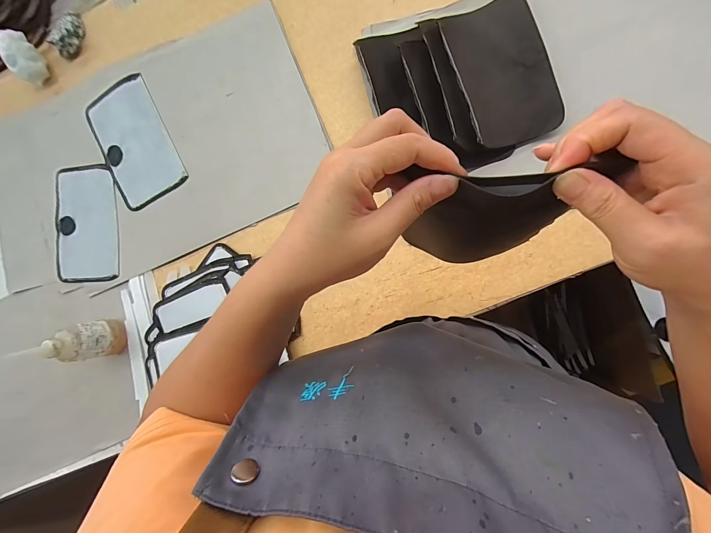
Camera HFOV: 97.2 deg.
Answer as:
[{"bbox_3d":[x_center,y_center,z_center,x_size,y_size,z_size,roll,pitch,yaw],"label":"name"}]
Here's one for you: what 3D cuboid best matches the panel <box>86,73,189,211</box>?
[{"bbox_3d":[-0.407,-0.226,0.577,0.133,0.010,0.213,-24,92,8],"label":"panel"}]

